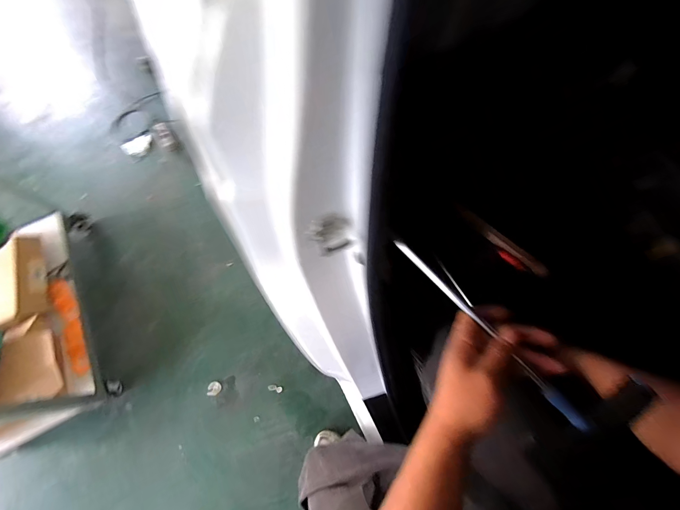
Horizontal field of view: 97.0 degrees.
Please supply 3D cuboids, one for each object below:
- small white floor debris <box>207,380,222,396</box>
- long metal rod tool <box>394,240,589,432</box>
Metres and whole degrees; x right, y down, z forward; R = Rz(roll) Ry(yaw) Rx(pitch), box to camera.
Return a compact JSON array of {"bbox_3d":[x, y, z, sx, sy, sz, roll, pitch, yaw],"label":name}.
[{"bbox_3d":[-0.514,0.548,1.234,0.055,0.005,0.055,0,69,1],"label":"small white floor debris"},{"bbox_3d":[0.166,0.081,0.354,0.010,0.012,0.277,-39,74,-13],"label":"long metal rod tool"}]

